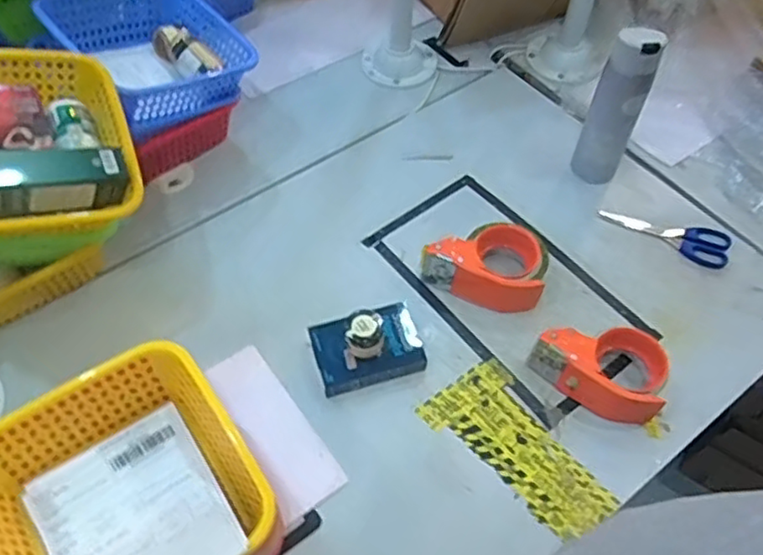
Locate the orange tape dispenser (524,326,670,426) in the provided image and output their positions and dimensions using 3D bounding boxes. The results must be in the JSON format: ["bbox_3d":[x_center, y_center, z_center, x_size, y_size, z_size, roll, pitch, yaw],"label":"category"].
[{"bbox_3d":[0.246,0.099,0.737,0.147,0.062,0.091,21,58,13],"label":"orange tape dispenser"}]

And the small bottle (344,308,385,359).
[{"bbox_3d":[-0.020,0.061,0.739,0.046,0.050,0.049,0,55,0],"label":"small bottle"}]

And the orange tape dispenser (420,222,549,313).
[{"bbox_3d":[0.140,-0.028,0.833,0.148,0.063,0.112,22,58,14],"label":"orange tape dispenser"}]

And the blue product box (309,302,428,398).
[{"bbox_3d":[-0.015,0.085,0.768,0.128,0.036,0.088,-14,56,-10],"label":"blue product box"}]

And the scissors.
[{"bbox_3d":[0.386,-0.058,0.885,0.168,0.017,0.063,15,57,9],"label":"scissors"}]

